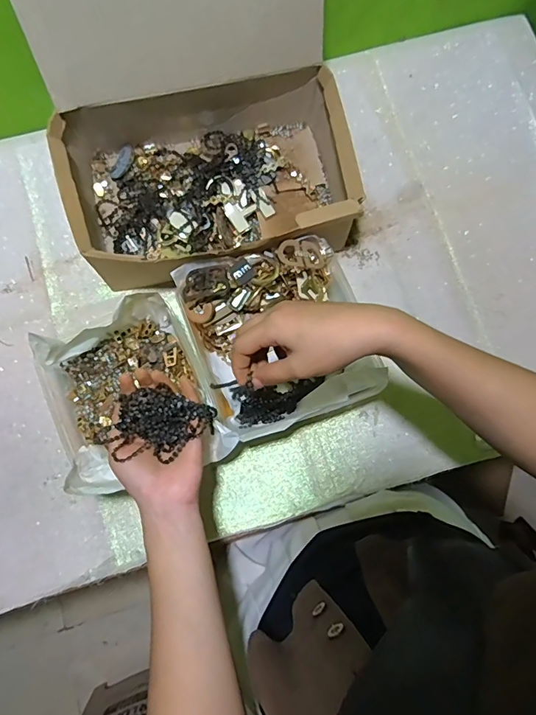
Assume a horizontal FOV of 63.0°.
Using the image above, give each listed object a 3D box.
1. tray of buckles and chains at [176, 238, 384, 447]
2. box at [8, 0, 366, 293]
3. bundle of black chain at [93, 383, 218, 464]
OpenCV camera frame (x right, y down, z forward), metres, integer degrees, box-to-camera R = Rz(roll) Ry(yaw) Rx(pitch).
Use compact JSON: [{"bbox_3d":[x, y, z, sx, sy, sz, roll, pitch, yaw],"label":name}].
[{"bbox_3d":[0.012,-0.023,0.517,0.194,0.087,0.200,-18,80,-5],"label":"tray of buckles and chains"},{"bbox_3d":[-0.076,-0.271,0.472,0.330,0.283,0.298,-18,80,-5],"label":"box"},{"bbox_3d":[-0.101,0.062,0.407,0.092,0.023,0.062,19,79,2],"label":"bundle of black chain"}]

